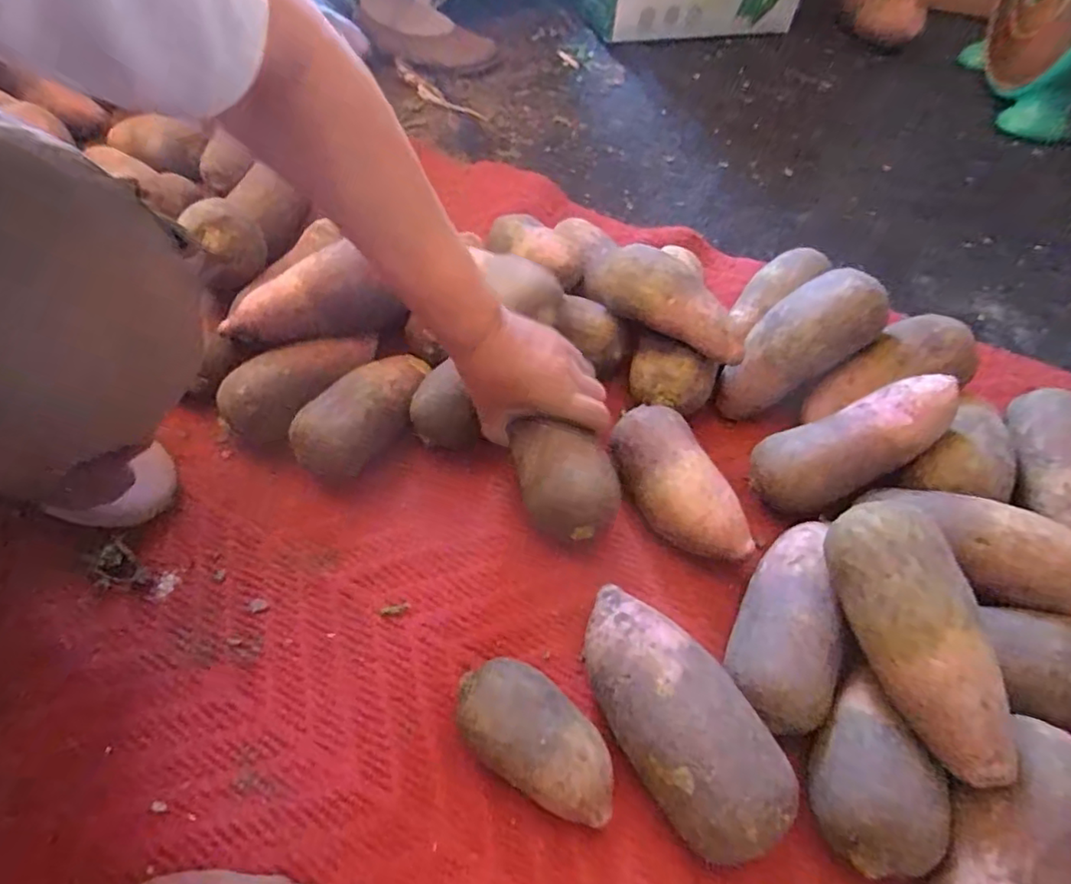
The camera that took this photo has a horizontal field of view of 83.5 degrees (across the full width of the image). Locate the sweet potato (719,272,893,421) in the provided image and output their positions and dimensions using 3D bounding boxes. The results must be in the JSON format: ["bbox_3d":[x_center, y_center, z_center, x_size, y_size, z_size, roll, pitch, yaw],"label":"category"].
[{"bbox_3d":[0.233,-0.088,0.548,0.056,0.164,0.073,12,45,-41],"label":"sweet potato"}]

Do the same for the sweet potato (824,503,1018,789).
[{"bbox_3d":[0.233,0.119,0.366,0.060,0.062,0.159,-8,55,-7],"label":"sweet potato"}]

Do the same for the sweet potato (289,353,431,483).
[{"bbox_3d":[-0.151,-0.026,0.539,0.078,0.067,0.142,27,59,17],"label":"sweet potato"}]

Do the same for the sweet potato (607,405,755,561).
[{"bbox_3d":[0.114,0.039,0.499,0.061,0.064,0.143,-20,58,-14],"label":"sweet potato"}]

